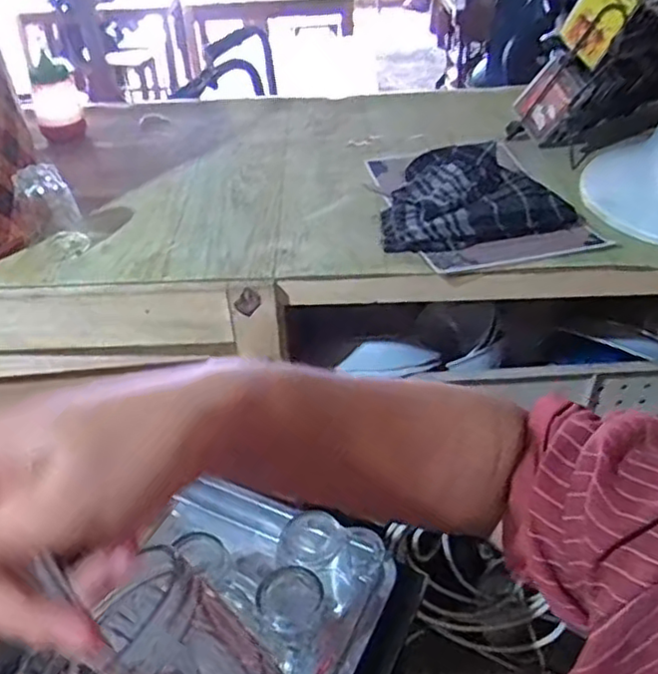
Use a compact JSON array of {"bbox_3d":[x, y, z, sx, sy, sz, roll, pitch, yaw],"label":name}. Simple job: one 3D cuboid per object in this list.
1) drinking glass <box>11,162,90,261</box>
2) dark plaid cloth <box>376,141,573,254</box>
[{"bbox_3d":[-0.320,-0.143,0.781,0.065,0.098,0.060,-16,43,-17],"label":"drinking glass"},{"bbox_3d":[0.179,-0.166,0.814,0.222,0.062,0.190,4,41,6],"label":"dark plaid cloth"}]

